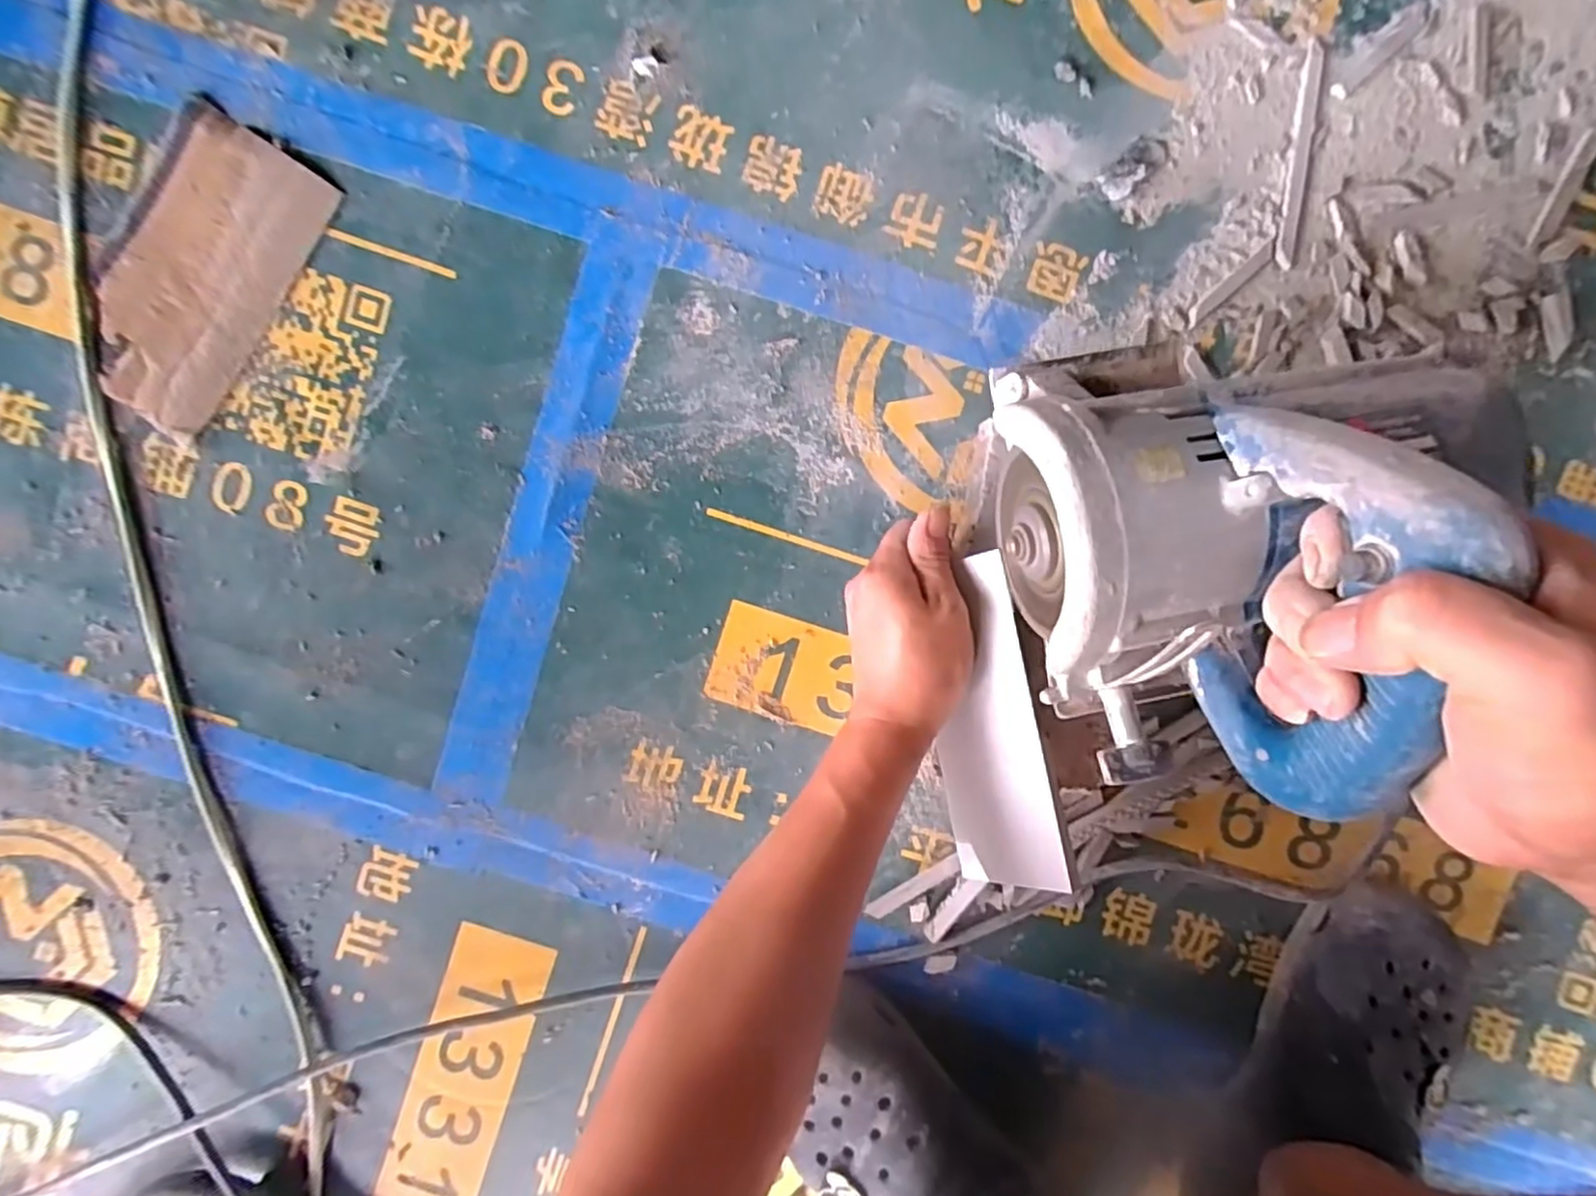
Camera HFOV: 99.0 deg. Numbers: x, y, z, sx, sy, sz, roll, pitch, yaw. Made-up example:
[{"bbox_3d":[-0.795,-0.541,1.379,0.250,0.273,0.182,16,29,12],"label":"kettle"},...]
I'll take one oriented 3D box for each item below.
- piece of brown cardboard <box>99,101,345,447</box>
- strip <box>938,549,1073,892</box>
[{"bbox_3d":[-0.375,-0.201,0.424,0.108,0.010,0.183,31,93,-2],"label":"piece of brown cardboard"},{"bbox_3d":[0.100,0.067,0.370,0.004,0.064,0.172,-4,83,-43],"label":"strip"}]

